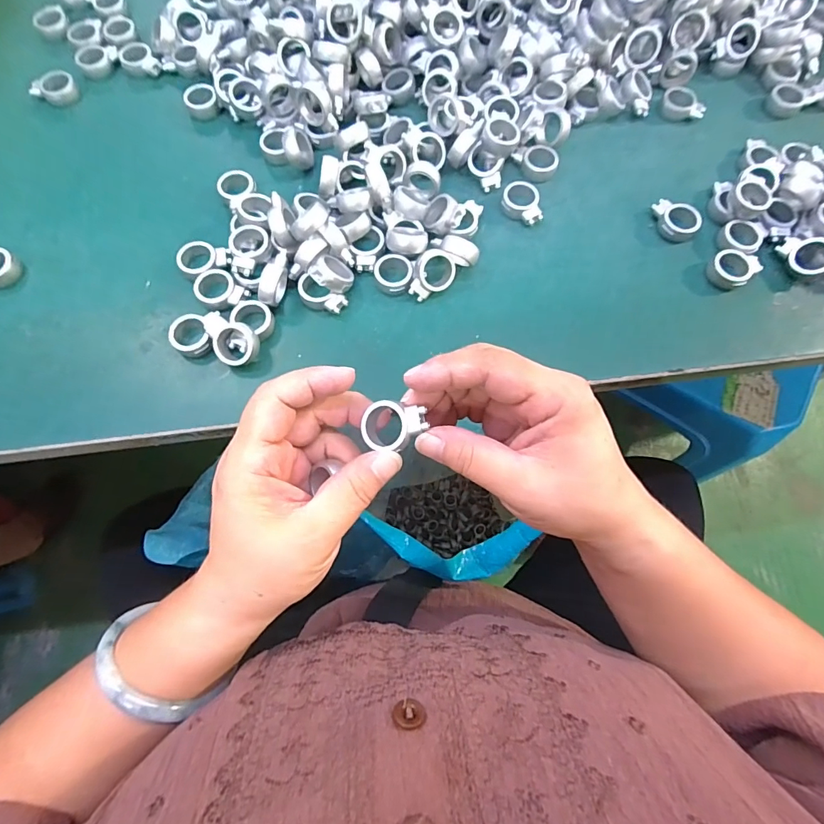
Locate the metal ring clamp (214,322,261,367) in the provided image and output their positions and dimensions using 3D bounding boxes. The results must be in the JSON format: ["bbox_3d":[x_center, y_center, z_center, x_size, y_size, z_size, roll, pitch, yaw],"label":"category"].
[{"bbox_3d":[-0.108,-0.041,0.268,0.026,0.016,0.024,0,72,0],"label":"metal ring clamp"}]

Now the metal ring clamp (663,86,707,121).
[{"bbox_3d":[0.213,-0.240,0.341,0.024,0.012,0.031,-42,77,-12],"label":"metal ring clamp"}]

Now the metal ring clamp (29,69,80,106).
[{"bbox_3d":[-0.280,-0.253,0.340,0.032,0.012,0.024,-37,76,-11],"label":"metal ring clamp"}]

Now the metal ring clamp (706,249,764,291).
[{"bbox_3d":[0.217,-0.097,0.293,0.032,0.009,0.026,-37,76,-11],"label":"metal ring clamp"}]

